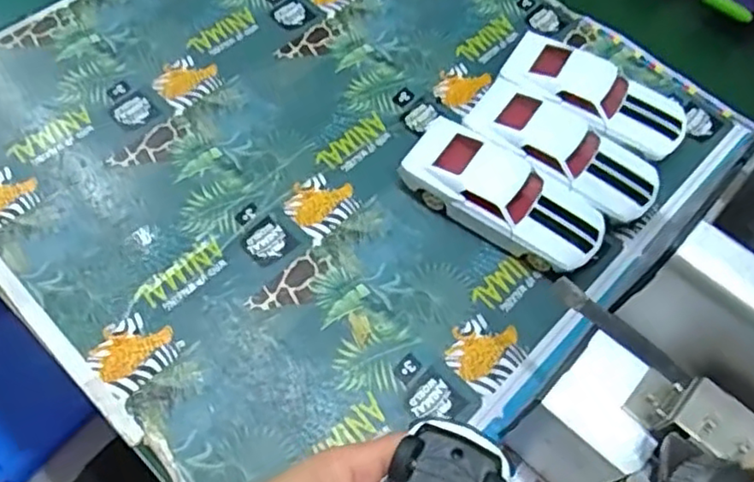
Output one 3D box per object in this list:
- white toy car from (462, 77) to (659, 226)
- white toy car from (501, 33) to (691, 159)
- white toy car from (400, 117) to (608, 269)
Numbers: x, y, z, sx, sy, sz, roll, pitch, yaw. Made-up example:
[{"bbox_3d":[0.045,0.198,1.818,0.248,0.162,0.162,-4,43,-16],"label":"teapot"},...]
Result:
[{"bbox_3d":[0.122,-0.058,0.420,0.126,0.030,0.055,32,63,13],"label":"white toy car"},{"bbox_3d":[0.150,-0.099,0.441,0.124,0.034,0.056,27,62,10],"label":"white toy car"},{"bbox_3d":[0.080,-0.027,0.401,0.128,0.034,0.050,32,63,13],"label":"white toy car"}]

